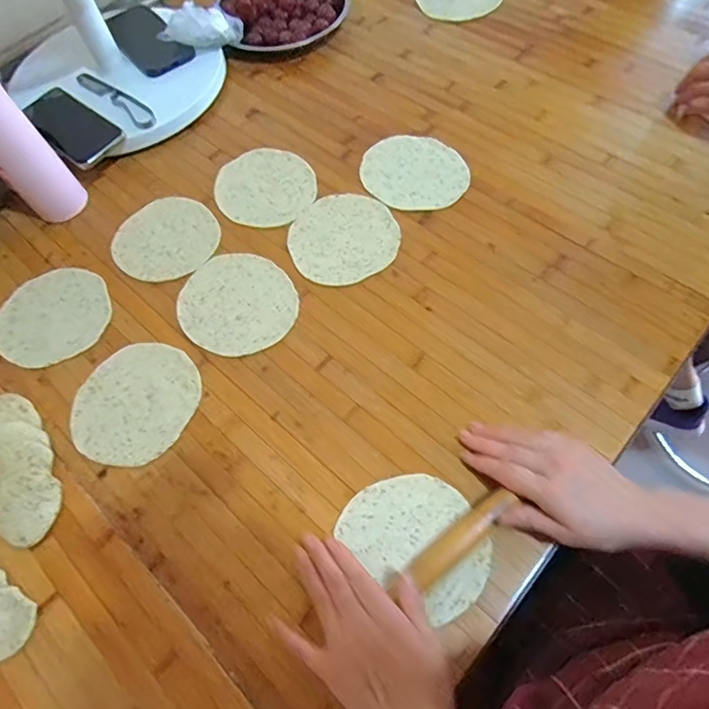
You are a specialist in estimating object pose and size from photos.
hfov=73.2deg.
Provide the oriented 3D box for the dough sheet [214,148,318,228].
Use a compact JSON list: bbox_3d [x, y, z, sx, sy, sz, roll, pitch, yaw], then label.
[{"bbox_3d":[-0.114,-0.215,0.614,0.121,0.004,0.133,-30,66,-10],"label":"dough sheet"}]

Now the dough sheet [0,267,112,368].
[{"bbox_3d":[-0.352,-0.046,0.552,0.133,0.004,0.122,-16,65,-4],"label":"dough sheet"}]

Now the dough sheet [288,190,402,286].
[{"bbox_3d":[-0.013,-0.141,0.568,0.128,0.004,0.126,-23,65,-7],"label":"dough sheet"}]

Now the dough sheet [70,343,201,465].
[{"bbox_3d":[-0.228,0.047,0.496,0.124,0.004,0.127,14,66,10],"label":"dough sheet"}]

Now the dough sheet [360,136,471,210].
[{"bbox_3d":[0.076,-0.234,0.607,0.120,0.005,0.136,-37,68,-13],"label":"dough sheet"}]

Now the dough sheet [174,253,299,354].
[{"bbox_3d":[-0.131,-0.058,0.538,0.122,0.005,0.133,-42,69,-15],"label":"dough sheet"}]

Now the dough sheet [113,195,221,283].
[{"bbox_3d":[-0.233,-0.145,0.587,0.126,0.004,0.125,-12,64,-2],"label":"dough sheet"}]

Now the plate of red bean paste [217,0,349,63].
[{"bbox_3d":[-0.112,-0.554,0.771,0.195,0.031,0.182,-11,64,-2],"label":"plate of red bean paste"}]

